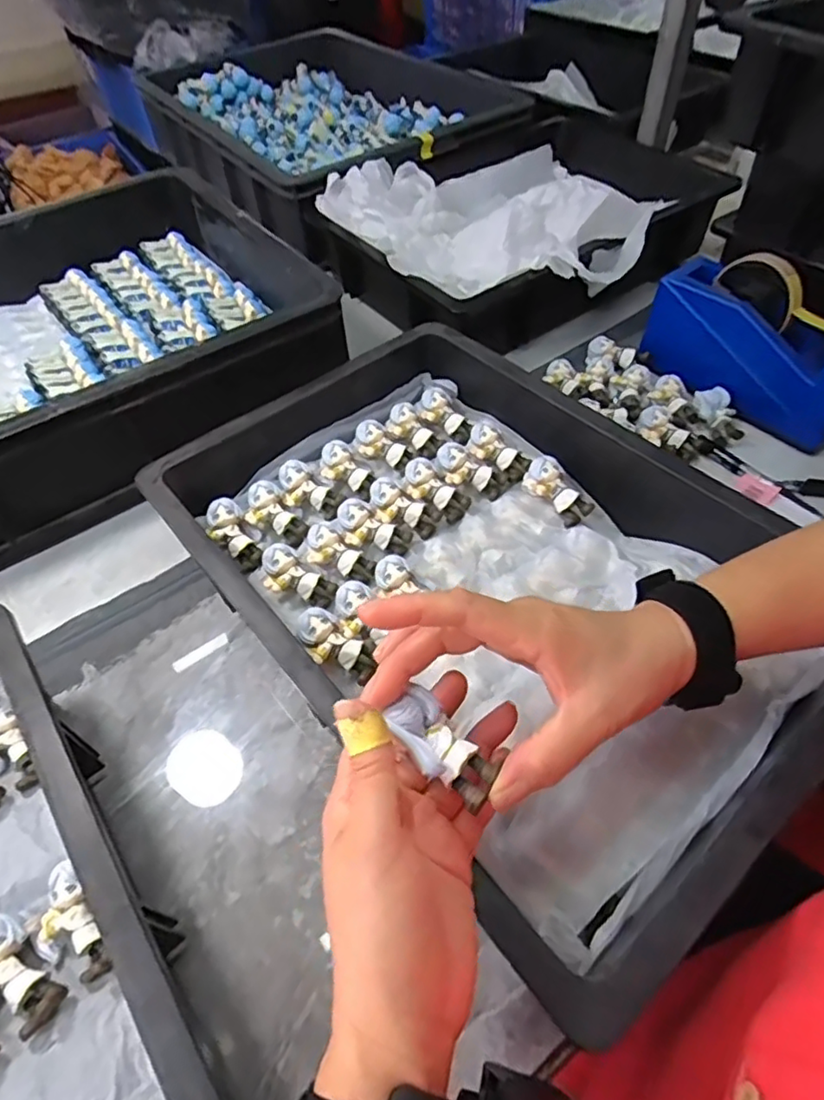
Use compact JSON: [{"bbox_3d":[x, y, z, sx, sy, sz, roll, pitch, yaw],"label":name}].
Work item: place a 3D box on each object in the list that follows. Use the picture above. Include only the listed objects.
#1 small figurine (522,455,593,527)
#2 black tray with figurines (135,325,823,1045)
[{"bbox_3d":[0.118,-0.047,0.498,0.030,0.027,0.063,-35,76,-22],"label":"small figurine"},{"bbox_3d":[0.052,0.005,0.434,0.323,0.072,0.453,-35,58,-22],"label":"black tray with figurines"}]

